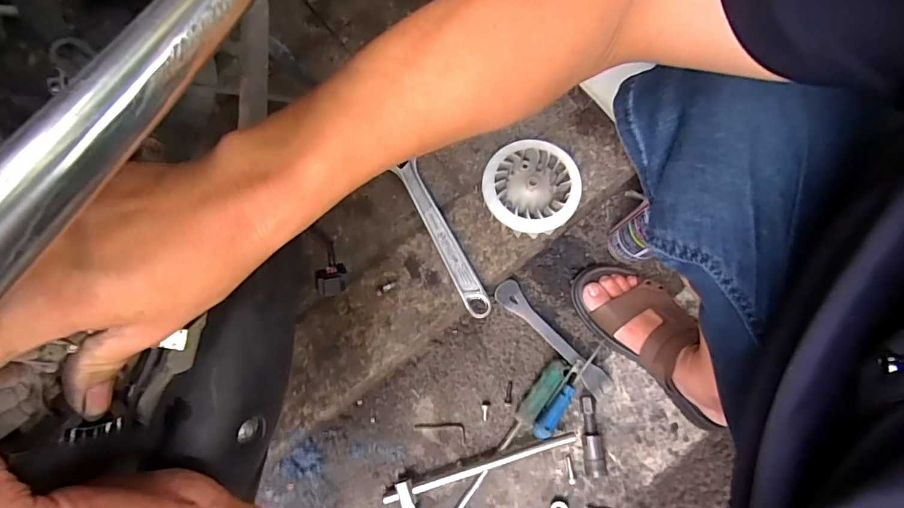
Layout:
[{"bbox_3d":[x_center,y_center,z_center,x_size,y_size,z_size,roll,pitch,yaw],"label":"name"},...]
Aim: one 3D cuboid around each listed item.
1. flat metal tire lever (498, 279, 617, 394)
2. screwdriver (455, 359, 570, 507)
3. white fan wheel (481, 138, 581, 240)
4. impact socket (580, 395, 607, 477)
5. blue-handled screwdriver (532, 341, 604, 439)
[{"bbox_3d":[0.135,0.111,0.632,0.034,0.021,0.195,-43,78,-12],"label":"flat metal tire lever"},{"bbox_3d":[0.065,0.247,0.596,0.026,0.021,0.266,34,76,9],"label":"screwdriver"},{"bbox_3d":[0.100,-0.083,0.611,0.118,0.055,0.116,0,76,-2],"label":"white fan wheel"},{"bbox_3d":[0.179,0.230,0.599,0.022,0.026,0.095,0,74,0],"label":"impact socket"},{"bbox_3d":[0.149,0.171,0.609,0.022,0.025,0.144,33,76,9],"label":"blue-handled screwdriver"}]

